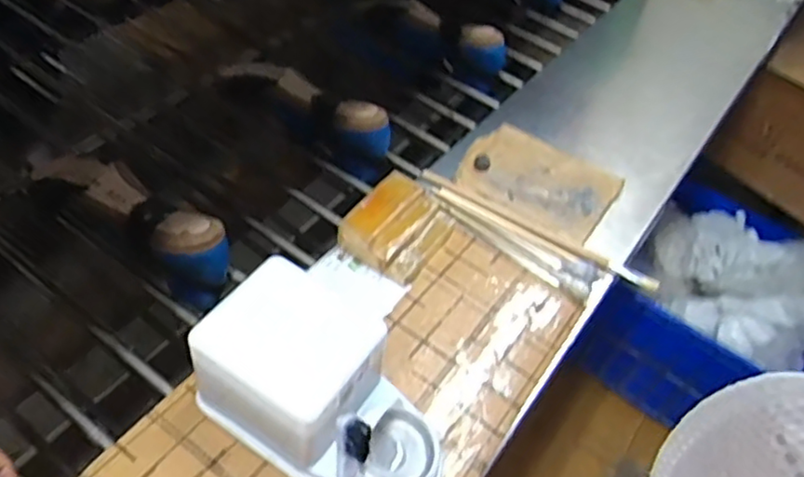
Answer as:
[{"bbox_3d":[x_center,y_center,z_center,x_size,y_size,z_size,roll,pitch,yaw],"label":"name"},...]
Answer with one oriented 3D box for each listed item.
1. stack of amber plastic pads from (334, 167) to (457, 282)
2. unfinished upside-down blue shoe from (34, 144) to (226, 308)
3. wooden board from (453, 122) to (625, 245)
[{"bbox_3d":[-0.003,-0.011,0.642,0.082,0.043,0.100,28,50,16],"label":"stack of amber plastic pads"},{"bbox_3d":[-0.272,-0.014,0.661,0.227,0.085,0.068,28,50,16],"label":"unfinished upside-down blue shoe"},{"bbox_3d":[0.155,-0.071,0.741,0.169,0.012,0.135,30,51,17],"label":"wooden board"}]

